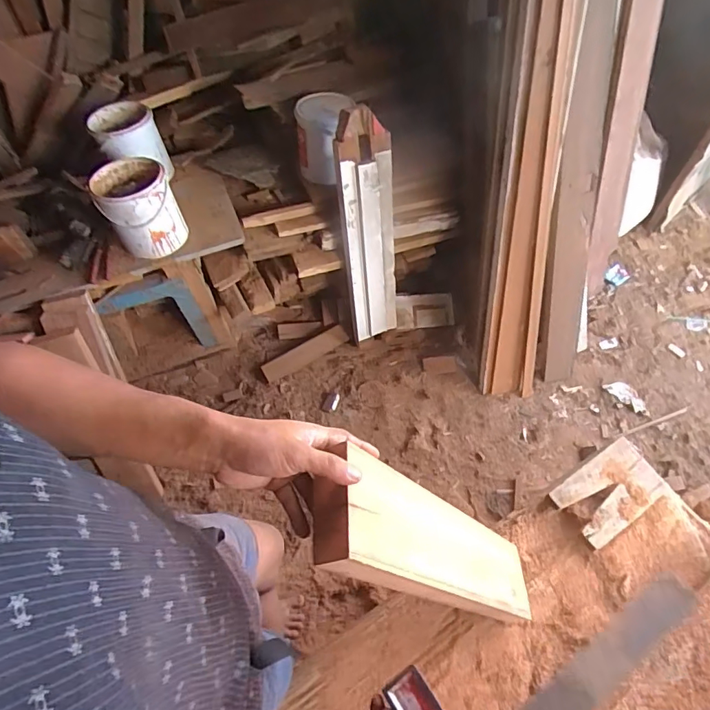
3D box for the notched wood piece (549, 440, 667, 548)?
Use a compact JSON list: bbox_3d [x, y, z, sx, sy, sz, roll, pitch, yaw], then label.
[{"bbox_3d":[0.470,0.246,0.875,0.208,0.025,0.120,-29,62,-17],"label":"notched wood piece"}]

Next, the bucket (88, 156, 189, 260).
[{"bbox_3d":[-0.569,-0.390,1.271,0.185,0.183,0.198,-20,60,-12],"label":"bucket"}]

